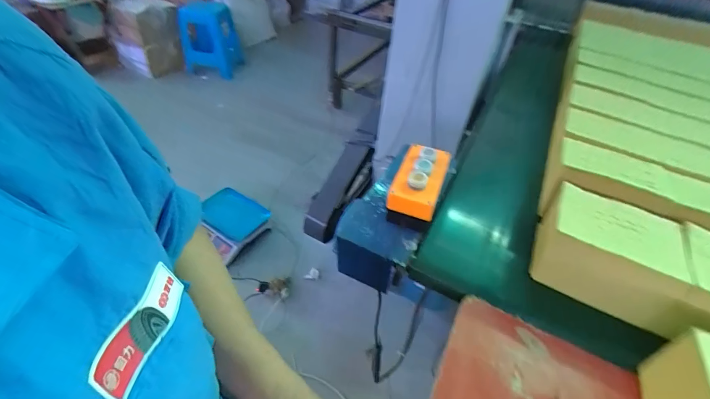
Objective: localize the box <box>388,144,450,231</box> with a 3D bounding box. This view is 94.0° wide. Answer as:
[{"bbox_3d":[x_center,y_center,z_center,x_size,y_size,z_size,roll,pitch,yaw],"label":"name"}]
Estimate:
[{"bbox_3d":[0.109,-0.027,0.574,0.079,0.077,0.142,18,47,11],"label":"box"}]

